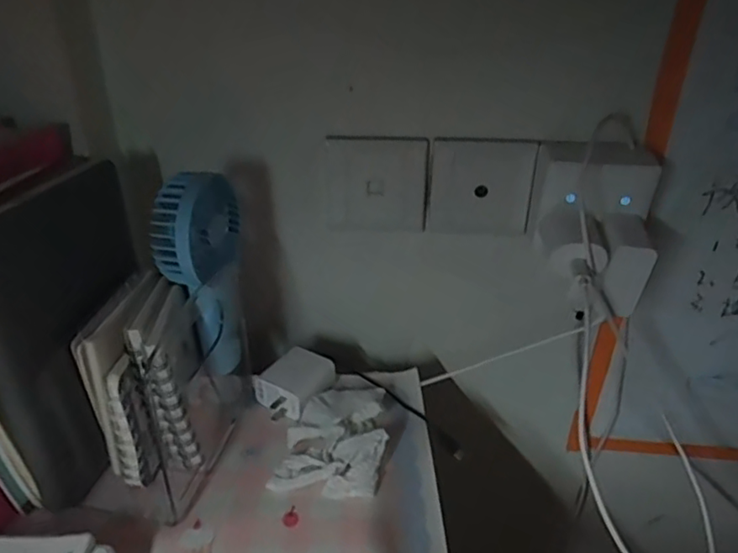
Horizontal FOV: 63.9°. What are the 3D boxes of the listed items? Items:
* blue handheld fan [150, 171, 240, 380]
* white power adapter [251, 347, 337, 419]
[{"bbox_3d":[-0.125,0.001,0.455,0.034,0.165,0.075,7,32,9],"label":"blue handheld fan"},{"bbox_3d":[-0.066,0.093,0.524,0.049,0.025,0.065,19,36,27],"label":"white power adapter"}]

